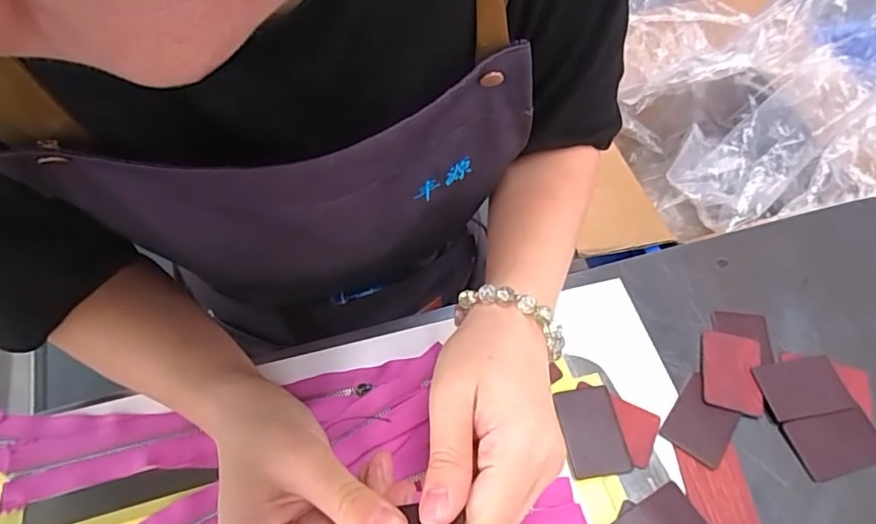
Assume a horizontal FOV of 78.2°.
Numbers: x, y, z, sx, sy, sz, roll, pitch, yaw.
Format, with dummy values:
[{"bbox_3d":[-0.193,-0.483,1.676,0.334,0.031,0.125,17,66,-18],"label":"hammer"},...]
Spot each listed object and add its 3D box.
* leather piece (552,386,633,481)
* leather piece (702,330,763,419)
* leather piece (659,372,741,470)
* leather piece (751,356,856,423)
[{"bbox_3d":[0.093,0.102,0.326,0.034,0.004,0.051,-8,58,-3],"label":"leather piece"},{"bbox_3d":[0.186,0.069,0.342,0.035,0.005,0.053,13,60,10],"label":"leather piece"},{"bbox_3d":[0.161,0.095,0.327,0.034,0.004,0.048,32,65,20],"label":"leather piece"},{"bbox_3d":[0.226,0.077,0.334,0.051,0.004,0.035,-9,59,-4],"label":"leather piece"}]

